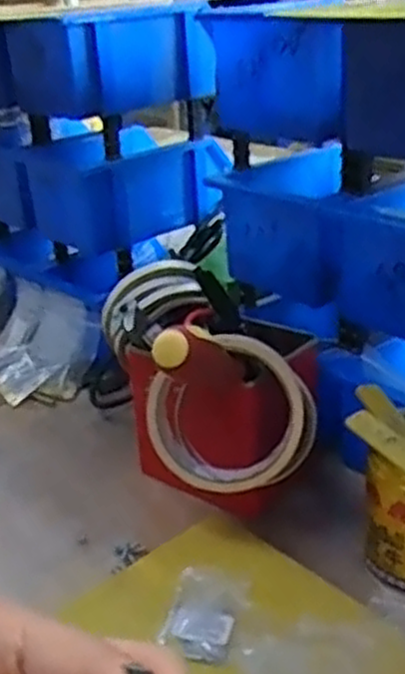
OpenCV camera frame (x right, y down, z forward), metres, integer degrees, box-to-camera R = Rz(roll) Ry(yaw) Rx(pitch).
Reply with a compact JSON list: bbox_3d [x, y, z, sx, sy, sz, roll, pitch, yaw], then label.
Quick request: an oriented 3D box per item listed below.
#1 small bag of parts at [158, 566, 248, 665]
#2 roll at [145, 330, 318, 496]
[{"bbox_3d":[0.002,0.150,0.428,0.040,0.004,0.058,4,27,16],"label":"small bag of parts"},{"bbox_3d":[0.019,0.049,0.458,0.091,0.100,0.030,-45,8,0],"label":"roll"}]

